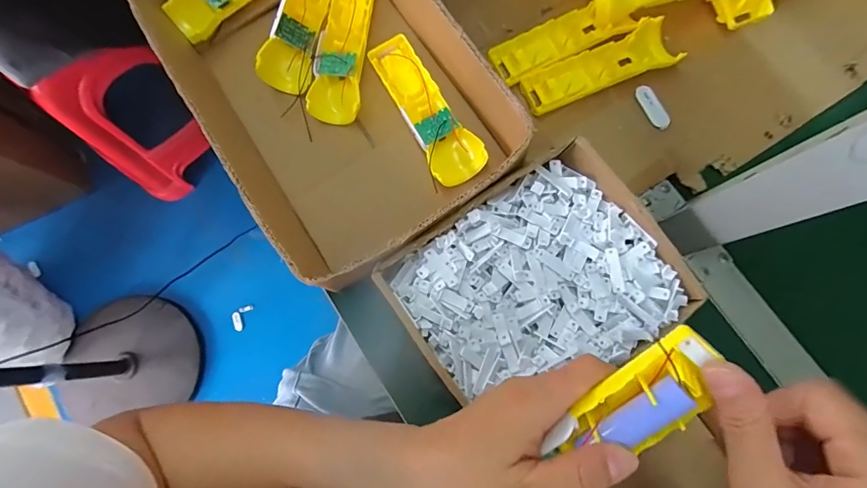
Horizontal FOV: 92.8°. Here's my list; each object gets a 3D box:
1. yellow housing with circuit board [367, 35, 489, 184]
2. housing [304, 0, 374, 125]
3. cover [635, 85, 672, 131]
[{"bbox_3d":[-0.011,-0.132,0.403,0.049,0.031,0.167,-31,79,-6],"label":"yellow housing with circuit board"},{"bbox_3d":[-0.093,-0.207,0.424,0.051,0.027,0.161,6,78,2],"label":"housing"},{"bbox_3d":[0.226,-0.142,0.427,0.020,0.007,0.051,-28,78,-5],"label":"cover"}]

